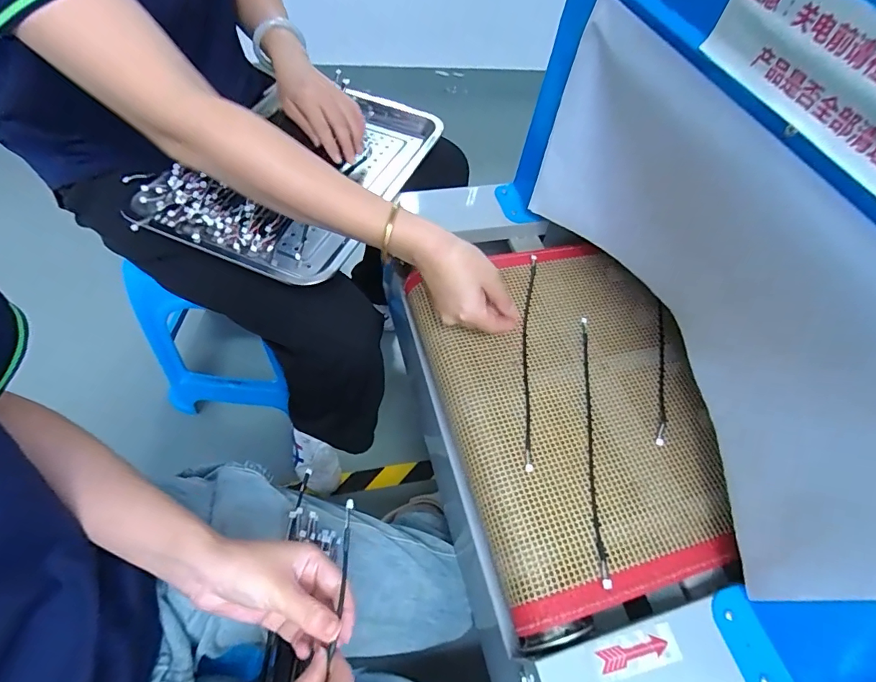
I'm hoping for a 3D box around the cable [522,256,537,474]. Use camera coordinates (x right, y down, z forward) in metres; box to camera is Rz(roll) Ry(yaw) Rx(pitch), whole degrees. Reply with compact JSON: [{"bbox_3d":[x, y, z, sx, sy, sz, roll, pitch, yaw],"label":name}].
[{"bbox_3d":[0.101,0.009,0.502,0.014,0.007,0.277,8,57,2],"label":"cable"}]

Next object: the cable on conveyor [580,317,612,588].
[{"bbox_3d":[0.156,0.090,0.453,0.011,0.011,0.283,7,57,2],"label":"cable on conveyor"}]

